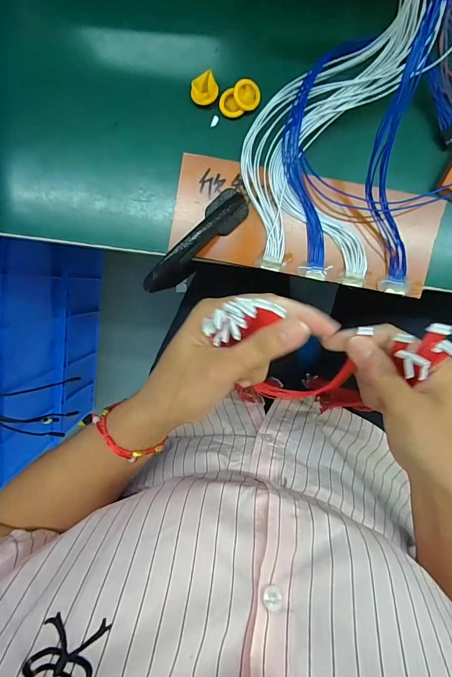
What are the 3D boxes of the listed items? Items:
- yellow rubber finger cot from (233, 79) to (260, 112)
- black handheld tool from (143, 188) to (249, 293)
[{"bbox_3d":[0.016,-0.180,0.254,0.019,0.007,0.020,-2,99,4],"label":"yellow rubber finger cot"},{"bbox_3d":[-0.020,-0.068,0.251,0.024,0.034,0.094,39,99,-3],"label":"black handheld tool"}]

